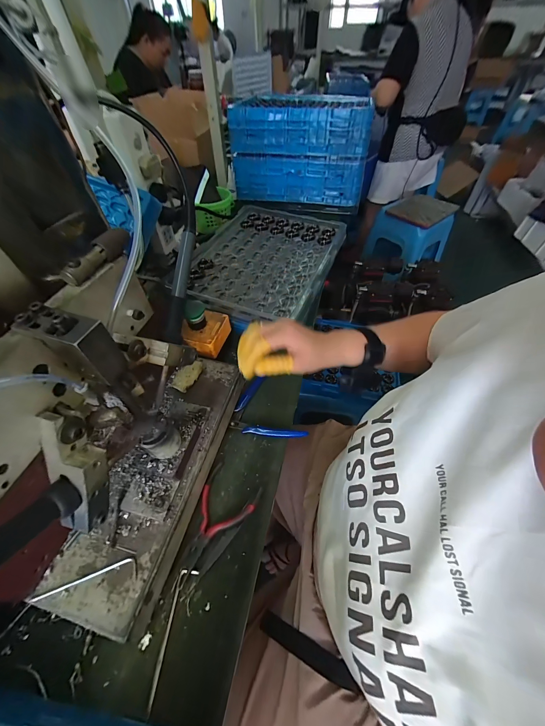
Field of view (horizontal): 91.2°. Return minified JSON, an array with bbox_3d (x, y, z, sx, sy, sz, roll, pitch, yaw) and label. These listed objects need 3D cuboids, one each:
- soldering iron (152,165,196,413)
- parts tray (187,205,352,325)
[{"bbox_3d":[-0.091,-0.066,0.256,0.016,0.017,0.222,9,91,11],"label":"soldering iron"},{"bbox_3d":[-0.021,-0.230,0.575,0.279,0.037,0.354,17,54,13],"label":"parts tray"}]

